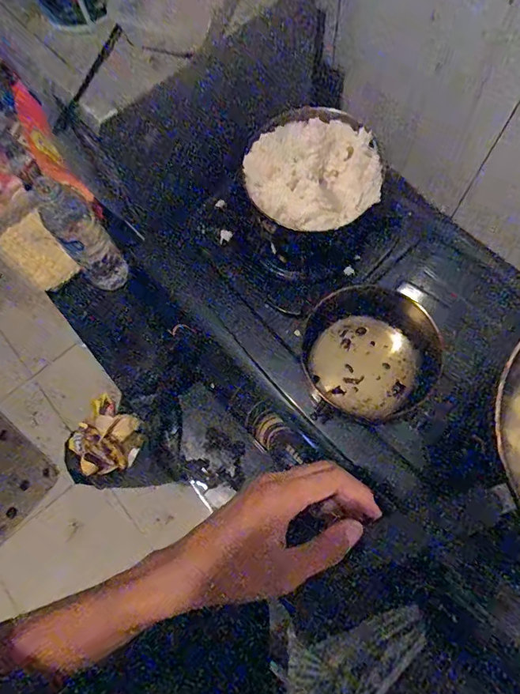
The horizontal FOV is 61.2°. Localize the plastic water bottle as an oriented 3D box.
[{"bbox_3d":[-0.255,-0.154,0.638,0.062,0.210,0.075,-40,73,-11],"label":"plastic water bottle"}]

